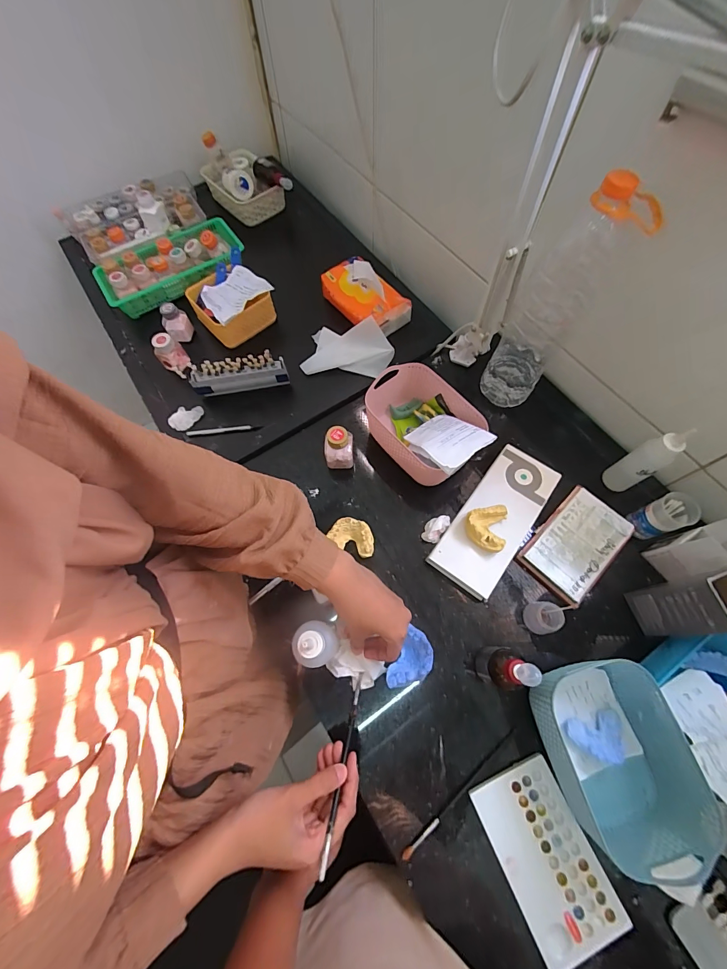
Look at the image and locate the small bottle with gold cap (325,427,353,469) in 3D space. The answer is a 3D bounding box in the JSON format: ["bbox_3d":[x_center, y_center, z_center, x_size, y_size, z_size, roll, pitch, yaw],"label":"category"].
[{"bbox_3d":[-0.036,-0.053,0.537,0.040,0.072,0.037,-1,68,0],"label":"small bottle with gold cap"}]

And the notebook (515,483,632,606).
[{"bbox_3d":[0.292,0.081,0.504,0.148,0.012,0.091,-43,73,-15],"label":"notebook"}]

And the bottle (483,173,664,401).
[{"bbox_3d":[0.245,-0.231,0.490,0.110,0.300,0.081,27,70,11],"label":"bottle"}]

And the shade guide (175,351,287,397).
[{"bbox_3d":[-0.232,-0.202,0.657,0.178,0.077,0.014,-11,68,-4],"label":"shade guide"}]

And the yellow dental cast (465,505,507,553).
[{"bbox_3d":[0.161,0.055,0.484,0.051,0.029,0.062,18,69,8],"label":"yellow dental cast"}]

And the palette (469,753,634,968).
[{"bbox_3d":[0.190,0.387,0.380,0.092,0.012,0.154,-23,69,-9],"label":"palette"}]

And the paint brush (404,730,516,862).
[{"bbox_3d":[0.110,0.338,0.402,0.177,0.007,0.007,-37,72,-14],"label":"paint brush"}]

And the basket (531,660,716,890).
[{"bbox_3d":[0.264,0.283,0.385,0.116,0.070,0.159,-14,68,-5],"label":"basket"}]

